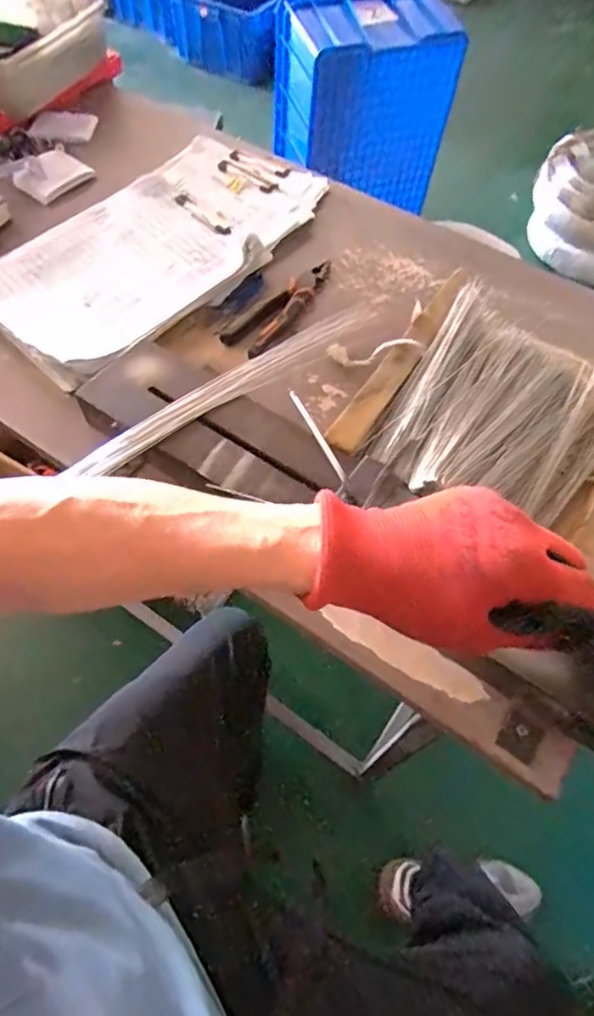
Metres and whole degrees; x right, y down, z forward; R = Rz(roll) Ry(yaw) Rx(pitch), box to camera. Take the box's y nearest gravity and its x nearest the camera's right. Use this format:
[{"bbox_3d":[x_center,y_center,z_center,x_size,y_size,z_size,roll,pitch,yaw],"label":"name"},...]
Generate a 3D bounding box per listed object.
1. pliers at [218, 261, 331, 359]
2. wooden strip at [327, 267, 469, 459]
[{"bbox_3d":[-0.013,-0.246,0.716,0.177,0.013,0.054,-39,68,-23],"label":"pliers"},{"bbox_3d":[0.113,-0.156,0.610,0.032,0.016,0.263,36,69,2],"label":"wooden strip"}]

